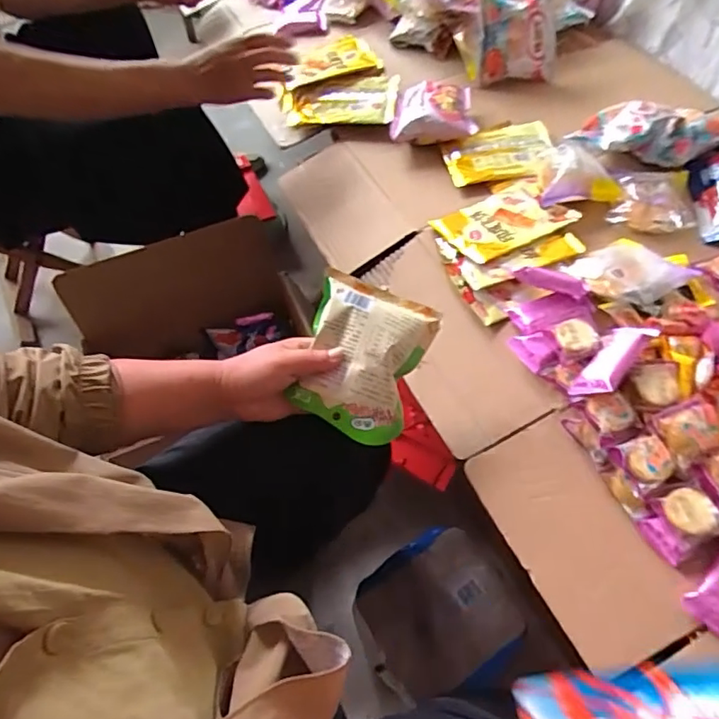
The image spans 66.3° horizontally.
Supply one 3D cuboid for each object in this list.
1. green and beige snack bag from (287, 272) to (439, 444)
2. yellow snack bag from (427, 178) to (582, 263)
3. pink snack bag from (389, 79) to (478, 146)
[{"bbox_3d":[0.000,-0.002,0.546,0.122,0.038,0.148,21,88,8],"label":"green and beige snack bag"},{"bbox_3d":[0.181,-0.174,0.691,0.154,0.013,0.101,-26,60,-14],"label":"yellow snack bag"},{"bbox_3d":[0.103,-0.356,0.793,0.118,0.052,0.106,-2,57,0],"label":"pink snack bag"}]

